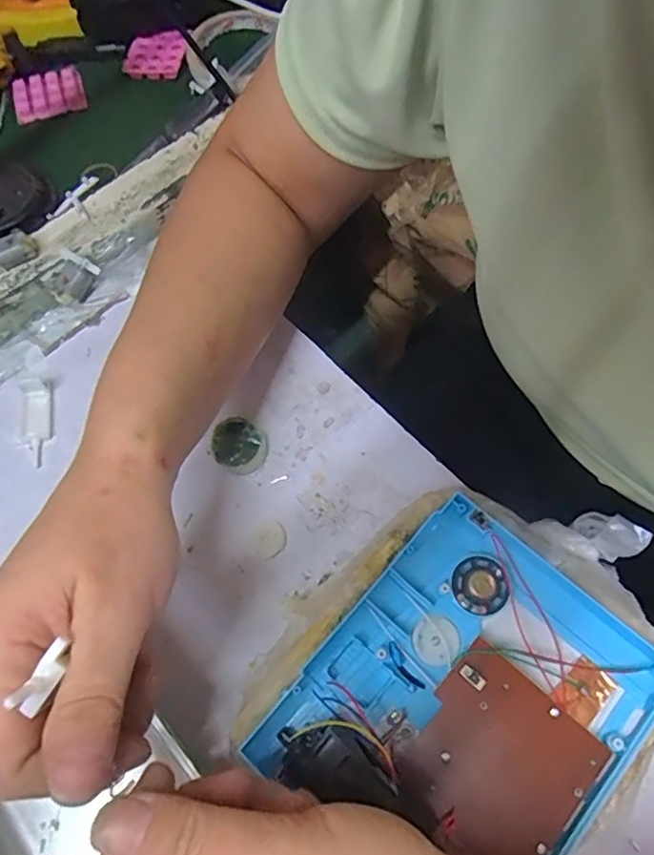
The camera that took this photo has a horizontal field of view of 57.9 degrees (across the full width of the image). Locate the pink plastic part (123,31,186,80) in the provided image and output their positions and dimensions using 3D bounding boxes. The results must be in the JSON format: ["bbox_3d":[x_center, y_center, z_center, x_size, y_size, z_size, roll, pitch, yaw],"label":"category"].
[{"bbox_3d":[-0.151,-0.331,0.527,0.050,0.013,0.049,5,66,5],"label":"pink plastic part"}]

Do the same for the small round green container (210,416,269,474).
[{"bbox_3d":[-0.054,0.012,0.364,0.029,0.022,0.031,-1,65,2],"label":"small round green container"}]

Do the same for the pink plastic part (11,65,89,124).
[{"bbox_3d":[-0.241,-0.288,0.511,0.060,0.013,0.046,-20,66,-6],"label":"pink plastic part"}]

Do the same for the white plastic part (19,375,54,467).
[{"bbox_3d":[-0.190,-0.004,0.383,0.017,0.014,0.055,-10,65,-2],"label":"white plastic part"}]

